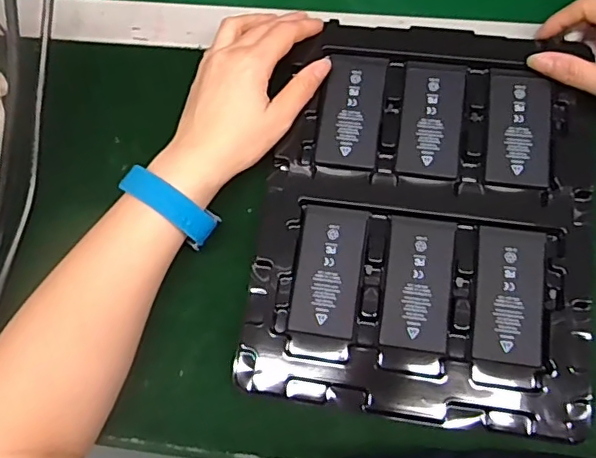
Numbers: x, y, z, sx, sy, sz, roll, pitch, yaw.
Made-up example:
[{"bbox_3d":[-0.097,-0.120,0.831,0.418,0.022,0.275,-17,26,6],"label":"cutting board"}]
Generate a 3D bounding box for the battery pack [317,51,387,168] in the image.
[{"bbox_3d":[0.039,-0.086,0.404,0.042,0.009,0.086,8,74,3],"label":"battery pack"}]

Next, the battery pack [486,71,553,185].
[{"bbox_3d":[0.155,-0.071,0.386,0.042,0.008,0.083,5,74,2],"label":"battery pack"}]

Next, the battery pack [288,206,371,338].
[{"bbox_3d":[0.021,0.028,0.376,0.044,0.008,0.086,8,74,3],"label":"battery pack"}]

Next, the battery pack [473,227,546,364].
[{"bbox_3d":[0.138,0.042,0.361,0.043,0.004,0.087,8,74,3],"label":"battery pack"}]

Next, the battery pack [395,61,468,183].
[{"bbox_3d":[0.096,-0.079,0.397,0.043,0.010,0.088,7,74,3],"label":"battery pack"}]

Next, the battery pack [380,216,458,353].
[{"bbox_3d":[0.080,0.035,0.369,0.044,0.008,0.086,8,74,3],"label":"battery pack"}]

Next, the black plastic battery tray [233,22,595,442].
[{"bbox_3d":[0.086,-0.013,0.381,0.217,0.032,0.273,7,74,3],"label":"black plastic battery tray"}]

